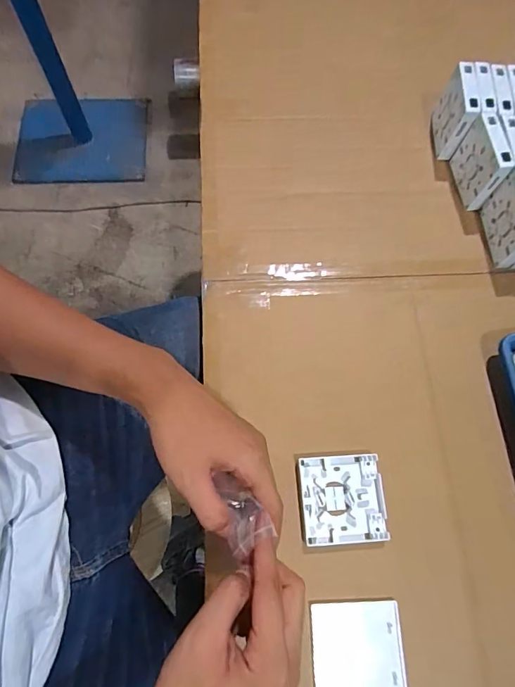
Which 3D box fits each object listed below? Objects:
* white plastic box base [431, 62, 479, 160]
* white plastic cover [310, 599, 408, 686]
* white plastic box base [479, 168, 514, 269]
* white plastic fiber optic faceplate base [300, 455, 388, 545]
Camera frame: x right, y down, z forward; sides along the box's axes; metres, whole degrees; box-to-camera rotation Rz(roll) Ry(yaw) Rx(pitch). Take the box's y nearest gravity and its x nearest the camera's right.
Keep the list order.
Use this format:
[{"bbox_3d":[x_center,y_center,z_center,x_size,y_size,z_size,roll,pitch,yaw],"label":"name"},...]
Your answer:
[{"bbox_3d":[0.273,-0.323,0.589,0.028,0.094,0.088,9,70,1],"label":"white plastic box base"},{"bbox_3d":[0.097,0.296,0.402,0.087,0.007,0.085,-1,70,-3],"label":"white plastic cover"},{"bbox_3d":[0.325,-0.156,0.534,0.022,0.087,0.091,-3,70,-4],"label":"white plastic box base"},{"bbox_3d":[0.090,0.166,0.450,0.086,0.014,0.086,-3,70,-4],"label":"white plastic fiber optic faceplate base"}]

